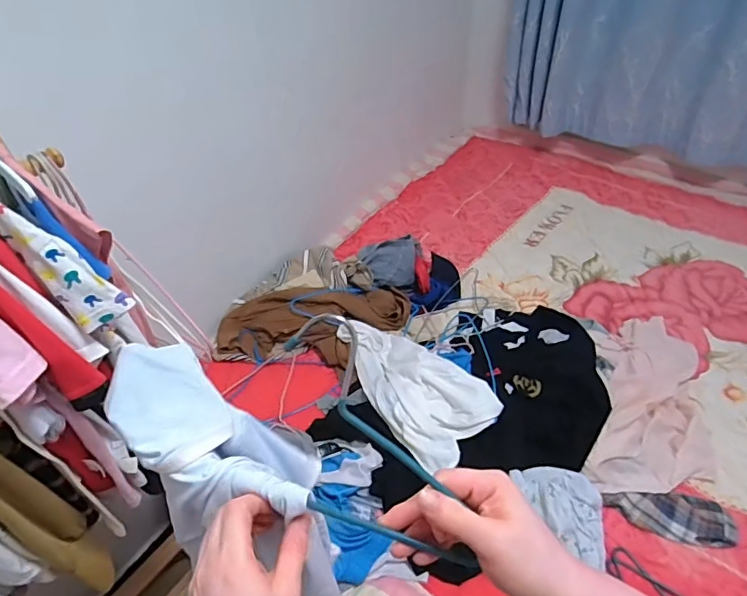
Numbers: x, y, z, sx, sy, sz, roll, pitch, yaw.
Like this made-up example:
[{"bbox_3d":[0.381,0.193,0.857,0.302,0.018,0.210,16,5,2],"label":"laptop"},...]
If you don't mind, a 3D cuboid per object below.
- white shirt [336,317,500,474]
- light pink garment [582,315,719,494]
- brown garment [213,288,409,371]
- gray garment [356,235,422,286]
[{"bbox_3d":[0.079,0.179,1.139,0.214,0.072,0.465,-23,34,-21],"label":"white shirt"},{"bbox_3d":[0.649,0.203,1.165,0.266,0.098,0.534,11,45,14],"label":"light pink garment"},{"bbox_3d":[-0.148,0.078,1.297,0.500,0.121,0.204,-6,44,-4],"label":"brown garment"},{"bbox_3d":[0.045,-0.104,1.391,0.161,0.070,0.127,-8,44,-5],"label":"gray garment"}]

